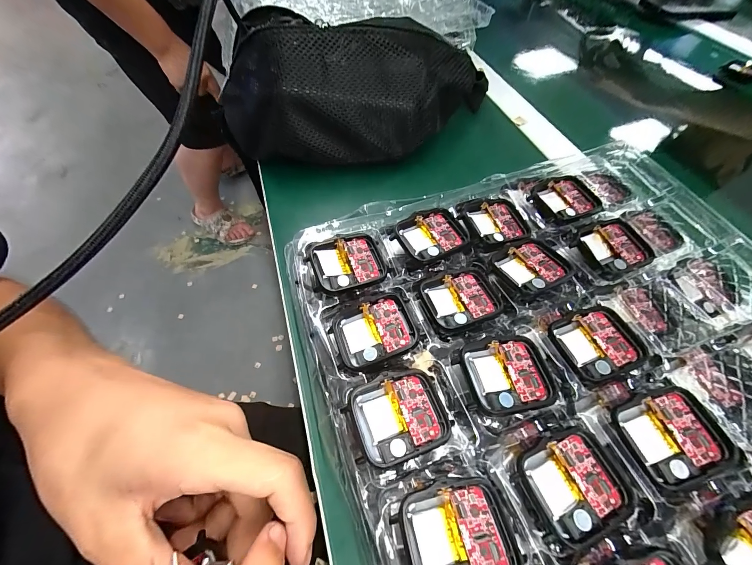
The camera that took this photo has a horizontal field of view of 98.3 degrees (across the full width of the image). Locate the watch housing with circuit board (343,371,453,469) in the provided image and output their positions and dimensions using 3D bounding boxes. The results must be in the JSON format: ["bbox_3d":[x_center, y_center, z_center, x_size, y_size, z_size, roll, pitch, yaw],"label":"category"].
[{"bbox_3d":[0.011,0.063,0.155,0.045,0.007,0.037,-18,58,-12],"label":"watch housing with circuit board"}]

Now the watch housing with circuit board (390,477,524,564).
[{"bbox_3d":[0.033,0.101,0.129,0.045,0.008,0.036,-11,57,-8],"label":"watch housing with circuit board"}]

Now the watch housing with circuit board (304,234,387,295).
[{"bbox_3d":[-0.017,-0.012,0.201,0.046,0.011,0.037,-19,59,-13],"label":"watch housing with circuit board"}]

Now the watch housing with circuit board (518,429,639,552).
[{"bbox_3d":[0.088,0.087,0.143,0.043,0.005,0.038,-18,58,-12],"label":"watch housing with circuit board"}]

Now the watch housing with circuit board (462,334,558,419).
[{"bbox_3d":[0.068,0.046,0.165,0.044,0.005,0.038,-6,57,-5],"label":"watch housing with circuit board"}]

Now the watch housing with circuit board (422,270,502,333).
[{"bbox_3d":[0.051,0.010,0.196,0.042,0.006,0.037,-15,58,-11],"label":"watch housing with circuit board"}]

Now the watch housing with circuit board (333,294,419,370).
[{"bbox_3d":[-0.001,0.027,0.182,0.043,0.011,0.036,-17,58,-12],"label":"watch housing with circuit board"}]

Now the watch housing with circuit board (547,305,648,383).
[{"bbox_3d":[0.123,0.033,0.179,0.045,0.004,0.038,-15,58,-11],"label":"watch housing with circuit board"}]

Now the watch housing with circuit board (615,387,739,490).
[{"bbox_3d":[0.141,0.072,0.153,0.045,0.006,0.038,-13,57,-9],"label":"watch housing with circuit board"}]

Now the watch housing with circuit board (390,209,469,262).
[{"bbox_3d":[0.036,-0.031,0.216,0.043,0.006,0.038,-21,59,-14],"label":"watch housing with circuit board"}]

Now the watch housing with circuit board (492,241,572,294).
[{"bbox_3d":[0.098,-0.010,0.203,0.044,0.009,0.036,-21,59,-14],"label":"watch housing with circuit board"}]

